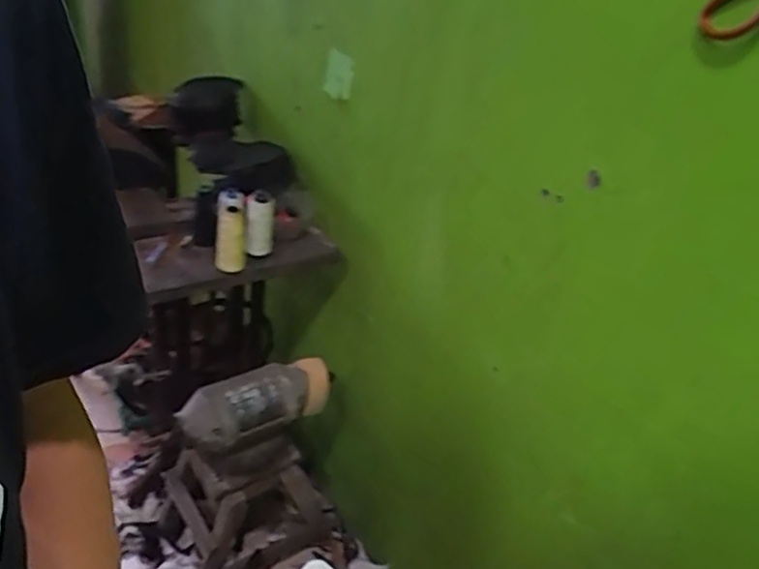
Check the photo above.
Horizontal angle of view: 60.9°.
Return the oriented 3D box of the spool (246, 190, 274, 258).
[{"bbox_3d":[-0.212,-0.106,1.136,0.046,0.111,0.036,3,34,-10],"label":"spool"}]

